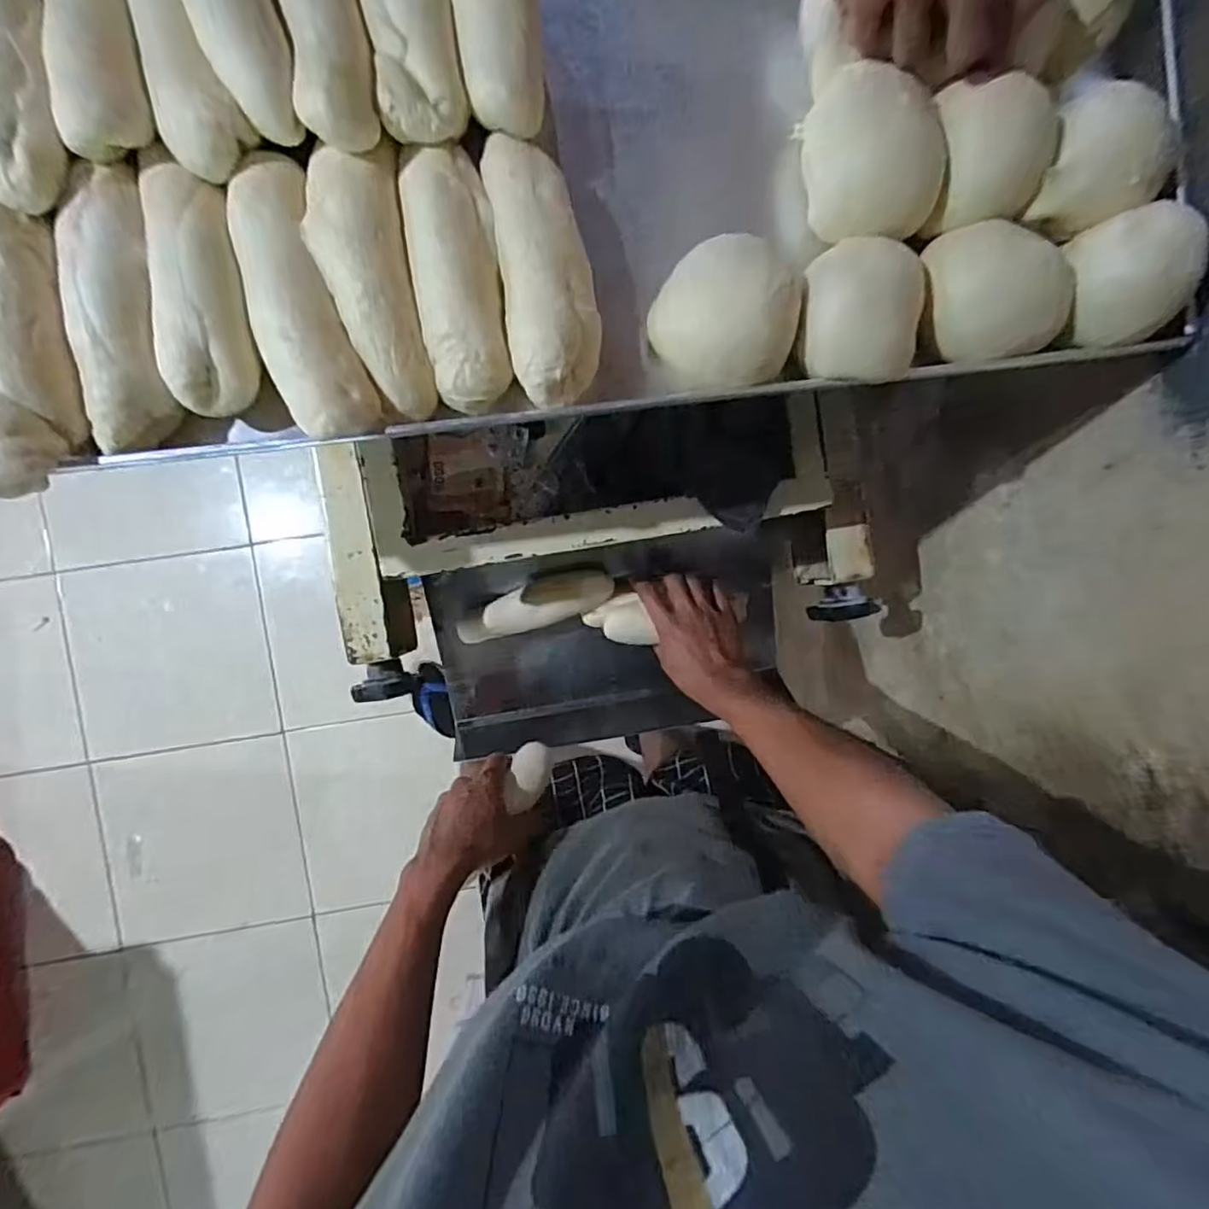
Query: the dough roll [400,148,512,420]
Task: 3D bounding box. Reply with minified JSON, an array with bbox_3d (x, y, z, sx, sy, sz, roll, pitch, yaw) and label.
[{"bbox_3d":[-0.081,-0.180,0.341,0.046,0.028,0.135,-8,92,-3],"label":"dough roll"}]

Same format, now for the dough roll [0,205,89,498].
[{"bbox_3d":[-0.306,-0.129,0.313,0.056,0.032,0.141,-9,92,-3],"label":"dough roll"}]

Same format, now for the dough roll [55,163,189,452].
[{"bbox_3d":[-0.257,-0.157,0.329,0.039,0.032,0.143,-5,92,-3],"label":"dough roll"}]

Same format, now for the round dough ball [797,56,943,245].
[{"bbox_3d":[0.150,-0.247,0.344,0.067,0.041,0.078,-4,92,-3],"label":"round dough ball"}]

